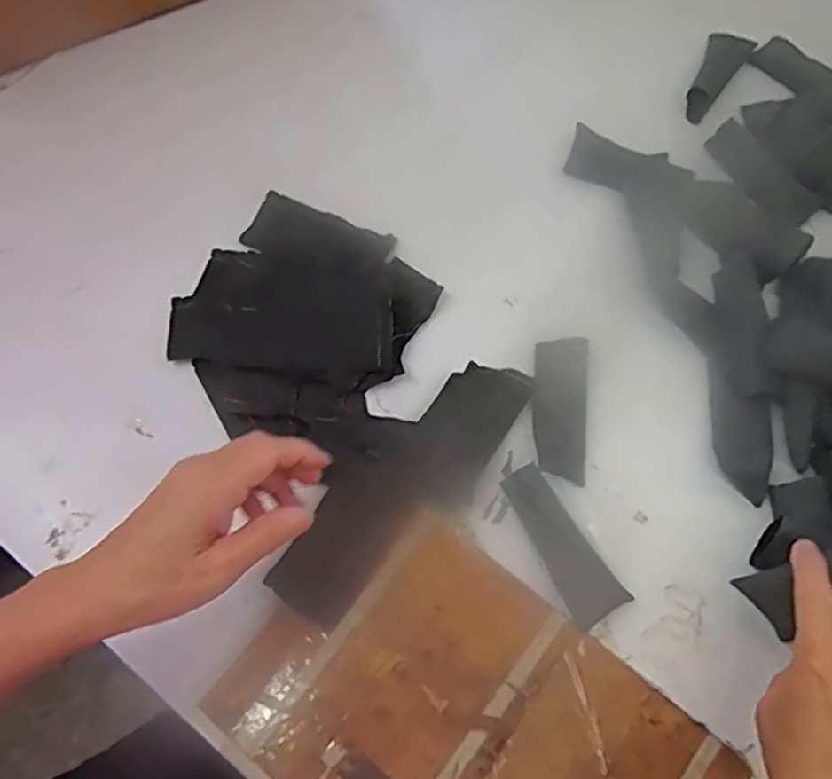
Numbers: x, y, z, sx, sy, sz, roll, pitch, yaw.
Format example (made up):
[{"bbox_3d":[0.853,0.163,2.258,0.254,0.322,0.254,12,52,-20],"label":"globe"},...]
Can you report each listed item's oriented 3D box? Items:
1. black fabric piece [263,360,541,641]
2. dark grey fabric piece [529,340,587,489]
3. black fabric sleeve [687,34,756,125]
[{"bbox_3d":[-0.003,0.061,0.459,0.221,0.004,0.065,-42,73,-17],"label":"black fabric piece"},{"bbox_3d":[0.102,0.013,0.481,0.036,0.016,0.104,6,67,2],"label":"dark grey fabric piece"},{"bbox_3d":[0.267,-0.280,0.601,0.037,0.023,0.114,27,69,11],"label":"black fabric sleeve"}]

